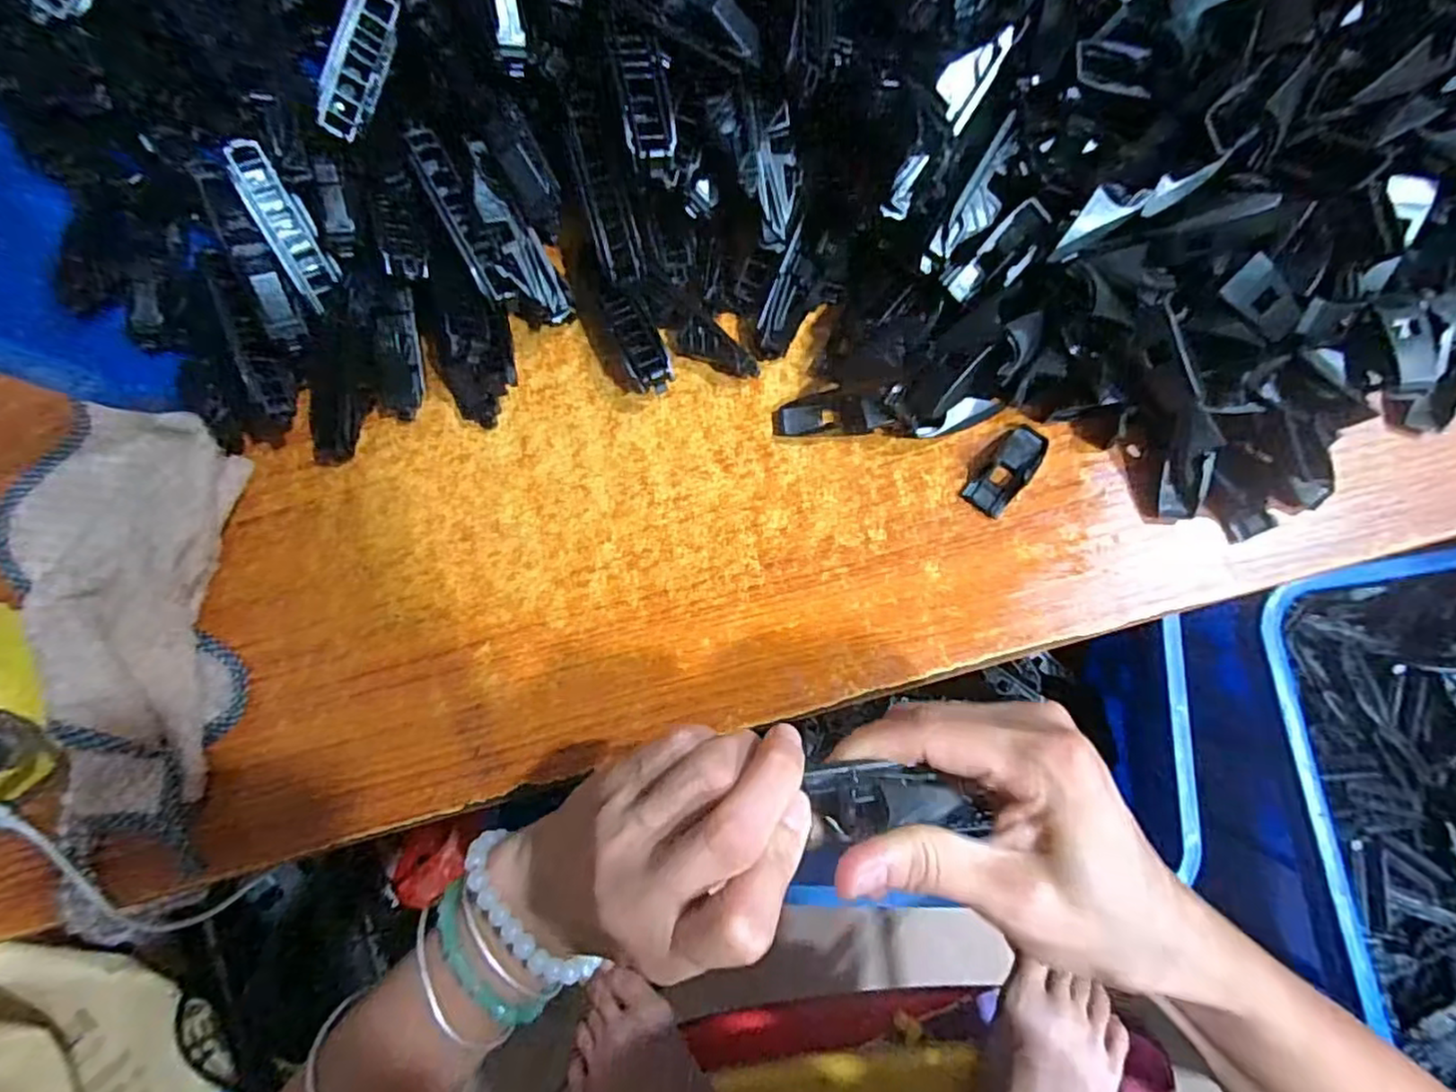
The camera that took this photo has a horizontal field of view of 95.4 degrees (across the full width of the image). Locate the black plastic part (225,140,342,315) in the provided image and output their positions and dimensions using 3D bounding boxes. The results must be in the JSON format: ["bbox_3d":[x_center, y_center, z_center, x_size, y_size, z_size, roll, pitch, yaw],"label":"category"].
[{"bbox_3d":[-0.190,-0.138,0.286,0.018,0.013,0.064,-19,118,2],"label":"black plastic part"}]

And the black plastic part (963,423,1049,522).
[{"bbox_3d":[0.124,-0.033,0.292,0.019,0.006,0.042,39,87,8],"label":"black plastic part"}]

